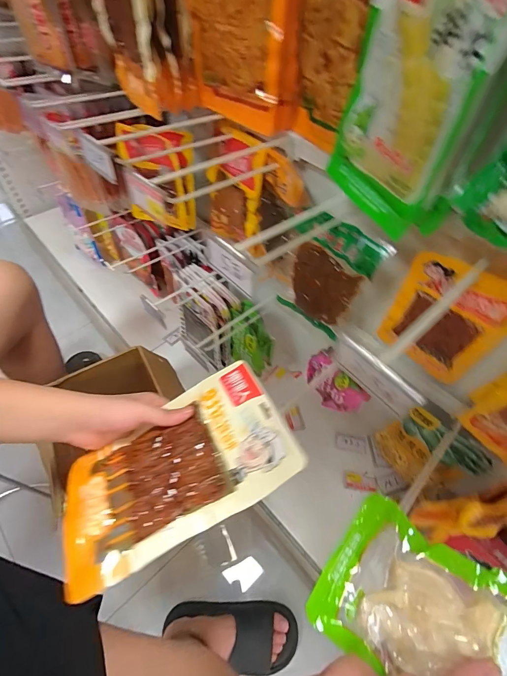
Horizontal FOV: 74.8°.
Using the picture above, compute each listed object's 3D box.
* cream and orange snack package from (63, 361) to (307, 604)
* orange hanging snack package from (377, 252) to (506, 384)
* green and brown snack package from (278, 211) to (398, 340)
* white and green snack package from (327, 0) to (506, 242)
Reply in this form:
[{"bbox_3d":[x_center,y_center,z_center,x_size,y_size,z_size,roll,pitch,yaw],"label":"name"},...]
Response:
[{"bbox_3d":[-0.087,0.143,0.378,0.252,0.021,0.161,-26,49,-10],"label":"cream and orange snack package"},{"bbox_3d":[0.273,-0.027,0.480,0.138,0.187,0.033,30,58,17],"label":"orange hanging snack package"},{"bbox_3d":[0.117,-0.093,0.544,0.126,0.232,0.022,40,63,15],"label":"green and brown snack package"},{"bbox_3d":[0.153,-0.242,0.325,0.040,0.246,0.165,-18,57,-16],"label":"white and green snack package"}]

